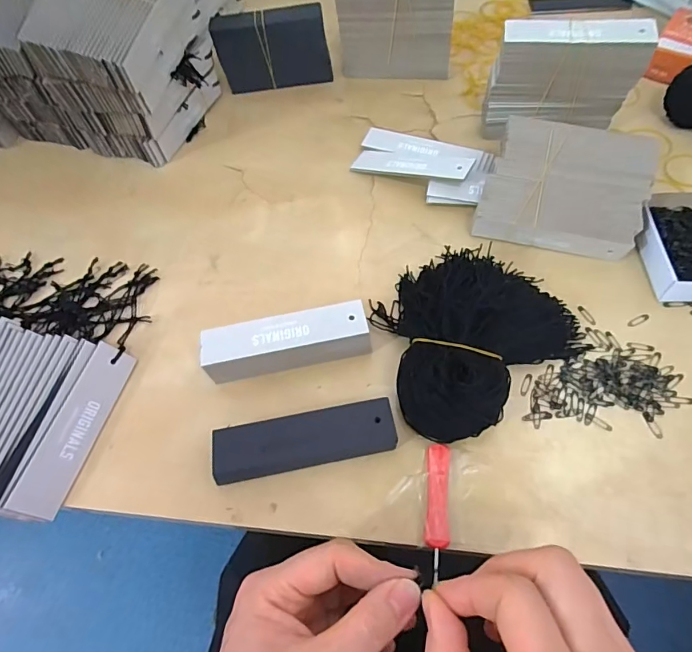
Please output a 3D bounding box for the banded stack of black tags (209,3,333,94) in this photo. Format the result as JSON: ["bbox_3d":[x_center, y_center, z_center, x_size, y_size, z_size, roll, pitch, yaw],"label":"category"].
[{"bbox_3d":[-0.085,-0.329,0.533,0.126,0.082,0.032,-8,59,-1],"label":"banded stack of black tags"}]

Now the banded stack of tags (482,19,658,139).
[{"bbox_3d":[0.207,-0.237,0.438,0.131,0.101,0.027,3,60,6],"label":"banded stack of tags"}]

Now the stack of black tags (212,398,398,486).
[{"bbox_3d":[-0.028,0.082,0.317,0.125,0.023,0.035,-10,59,-2],"label":"stack of black tags"}]

